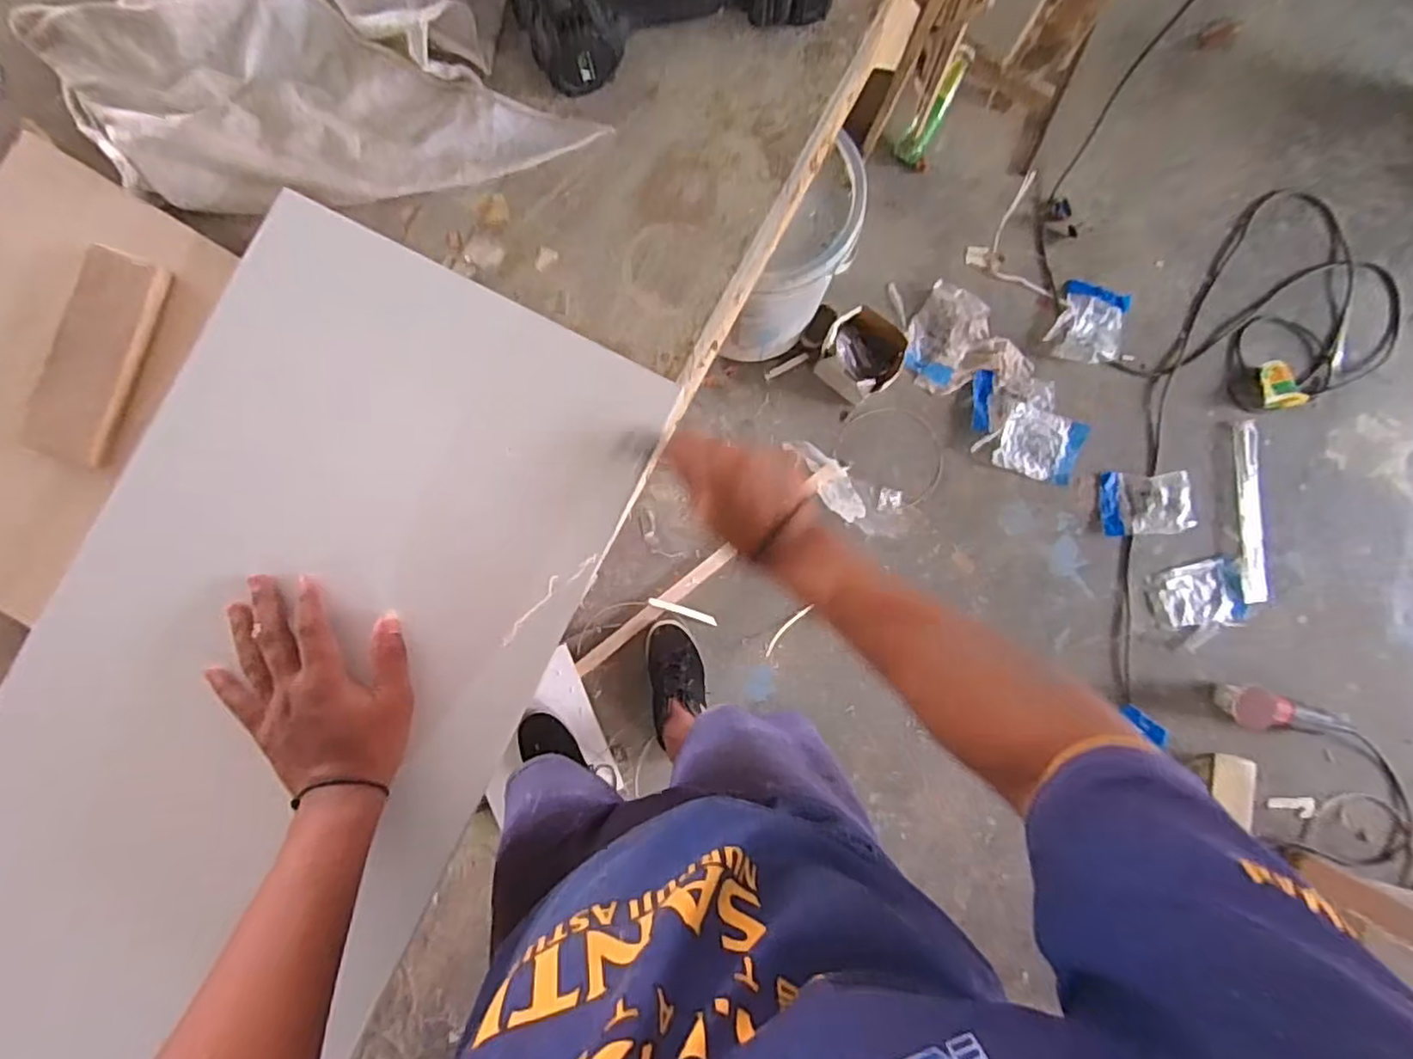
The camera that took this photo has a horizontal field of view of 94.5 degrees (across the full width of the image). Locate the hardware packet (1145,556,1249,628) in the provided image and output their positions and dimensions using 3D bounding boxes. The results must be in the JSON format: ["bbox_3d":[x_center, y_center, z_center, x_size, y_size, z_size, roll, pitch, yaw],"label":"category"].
[{"bbox_3d":[1.039,0.135,1.379,0.194,0.017,0.135,-3,87,-5],"label":"hardware packet"}]

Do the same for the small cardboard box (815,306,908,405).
[{"bbox_3d":[0.307,-0.345,1.295,0.136,0.126,0.156,-42,90,-6],"label":"small cardboard box"}]

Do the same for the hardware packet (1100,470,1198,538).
[{"bbox_3d":[0.926,-0.056,1.370,0.180,0.026,0.130,-3,87,-5],"label":"hardware packet"}]

